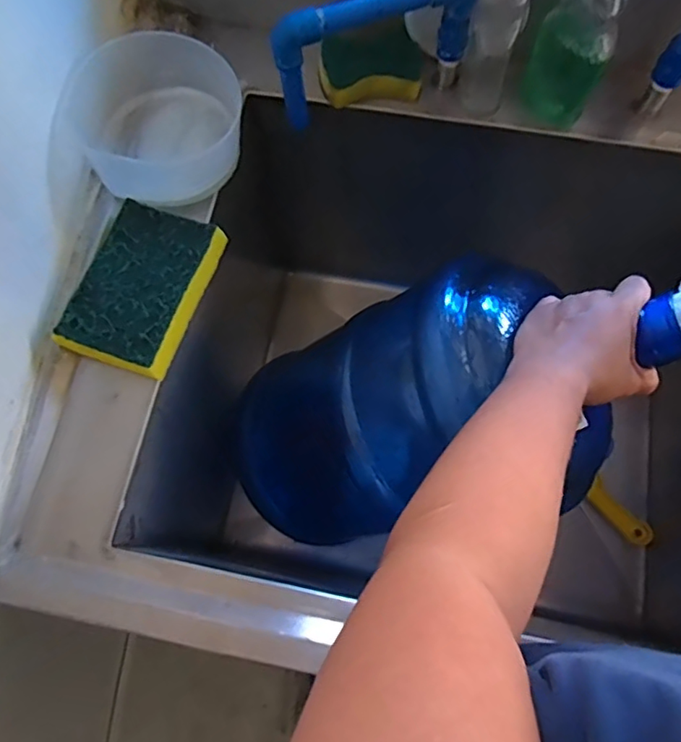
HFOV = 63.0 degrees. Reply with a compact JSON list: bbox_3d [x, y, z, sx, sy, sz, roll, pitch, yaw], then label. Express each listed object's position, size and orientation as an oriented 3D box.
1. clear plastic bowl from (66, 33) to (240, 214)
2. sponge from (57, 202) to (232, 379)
[{"bbox_3d":[-0.168,-0.236,0.523,0.148,0.049,0.163,-15,73,-3],"label":"clear plastic bowl"},{"bbox_3d":[-0.172,-0.074,0.484,0.096,0.023,0.143,18,74,6],"label":"sponge"}]

